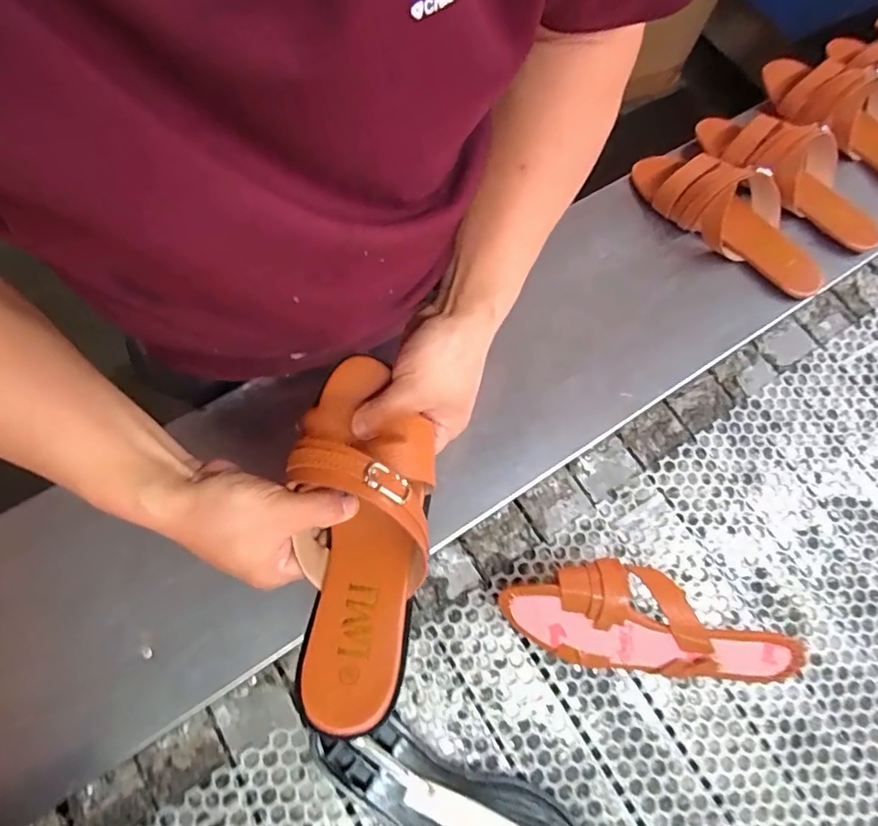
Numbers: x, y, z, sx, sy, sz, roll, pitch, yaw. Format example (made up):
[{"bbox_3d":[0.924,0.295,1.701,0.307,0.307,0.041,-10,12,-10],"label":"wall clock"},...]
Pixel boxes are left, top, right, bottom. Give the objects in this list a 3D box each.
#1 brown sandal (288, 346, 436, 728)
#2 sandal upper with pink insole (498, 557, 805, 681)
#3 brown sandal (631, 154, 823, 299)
[{"bbox_3d":[-0.050,0.072,0.349,0.085,0.060,0.233,0,74,-2],"label":"brown sandal"},{"bbox_3d":[0.172,0.175,0.470,0.236,0.082,0.088,8,73,0],"label":"sandal upper with pink insole"},{"bbox_3d":[0.324,-0.221,0.598,0.231,0.058,0.087,37,69,10],"label":"brown sandal"}]

